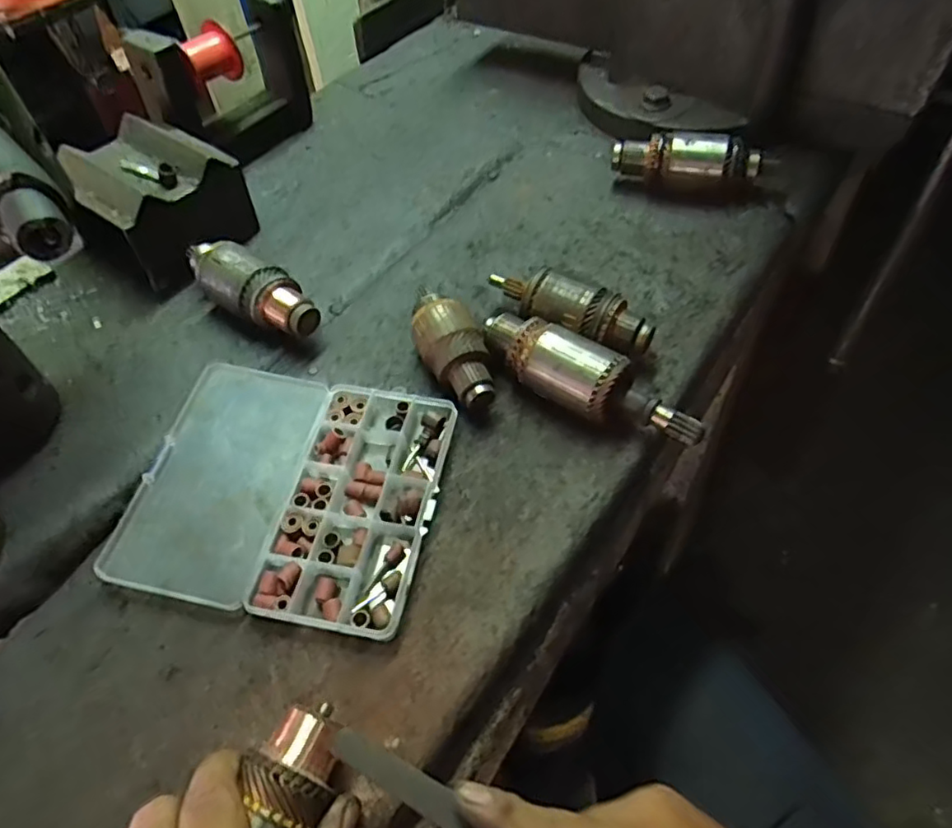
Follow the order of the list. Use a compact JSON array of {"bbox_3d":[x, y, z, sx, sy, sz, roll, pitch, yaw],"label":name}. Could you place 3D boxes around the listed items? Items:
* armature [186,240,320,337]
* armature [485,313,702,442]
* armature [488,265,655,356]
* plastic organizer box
[{"bbox_3d":[-0.189,-0.103,0.516,0.149,0.058,0.050,28,59,23],"label":"armature"},{"bbox_3d":[0.081,-0.026,0.450,0.171,0.050,0.051,29,60,24],"label":"armature"},{"bbox_3d":[0.072,-0.084,0.491,0.140,0.050,0.056,20,56,18],"label":"armature"},{"bbox_3d":[-0.128,0.049,0.426,0.197,0.024,0.174,8,53,10],"label":"plastic organizer box"}]

